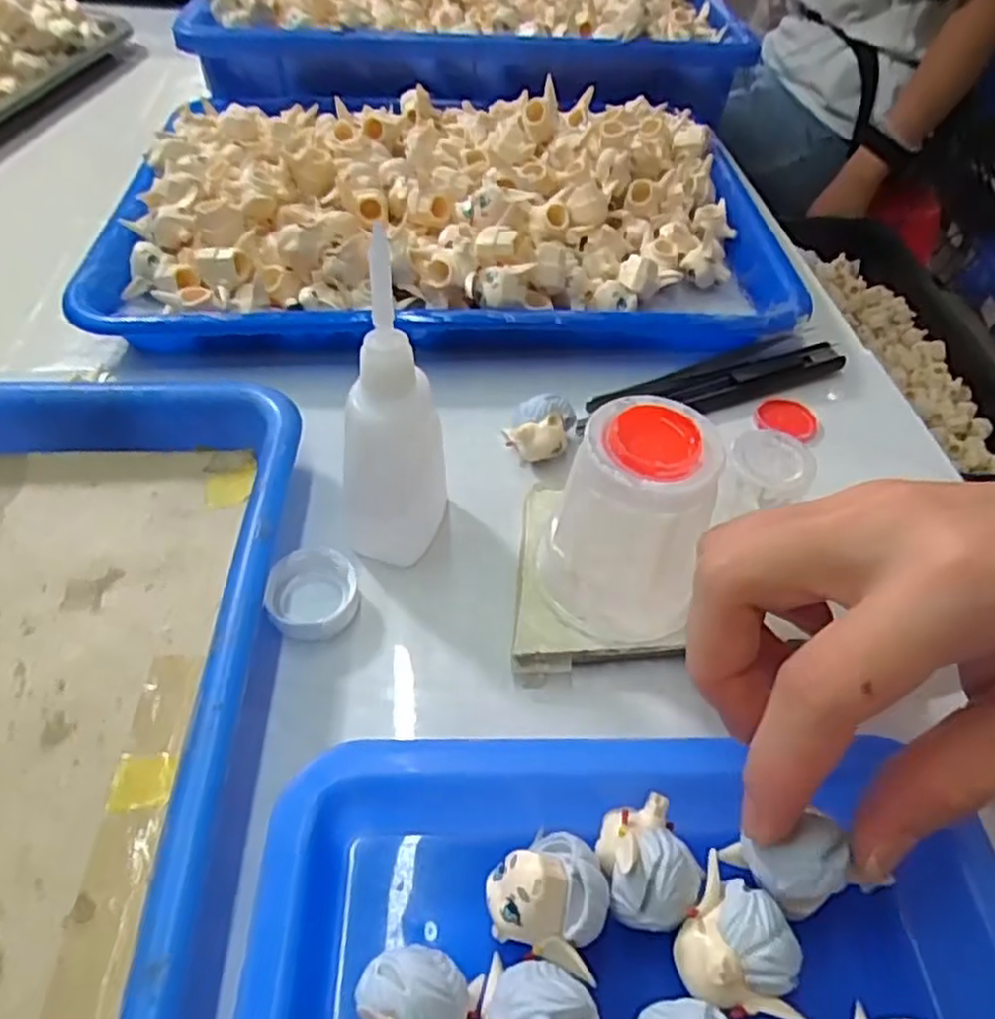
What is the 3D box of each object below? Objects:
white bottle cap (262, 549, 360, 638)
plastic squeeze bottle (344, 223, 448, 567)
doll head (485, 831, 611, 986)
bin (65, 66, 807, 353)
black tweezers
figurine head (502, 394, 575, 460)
[{"bbox_3d":[-0.062,0.028,0.244,0.029,0.011,0.030,2,49,-2],"label":"white bottle cap"},{"bbox_3d":[-0.033,-0.025,0.225,0.032,0.110,0.028,-2,49,-5],"label":"plastic squeeze bottle"},{"bbox_3d":[0.012,0.092,0.174,0.028,0.018,0.027,17,50,11],"label":"doll head"},{"bbox_3d":[-0.026,-0.169,0.388,0.330,0.048,0.251,-1,49,-5],"label":"bin"},{"bbox_3d":[0.094,-0.056,0.324,0.134,0.008,0.029,-18,53,-18],"label":"black tweezers"},{"bbox_3d":[0.017,-0.031,0.290,0.023,0.024,0.020,25,52,17],"label":"figurine head"}]

